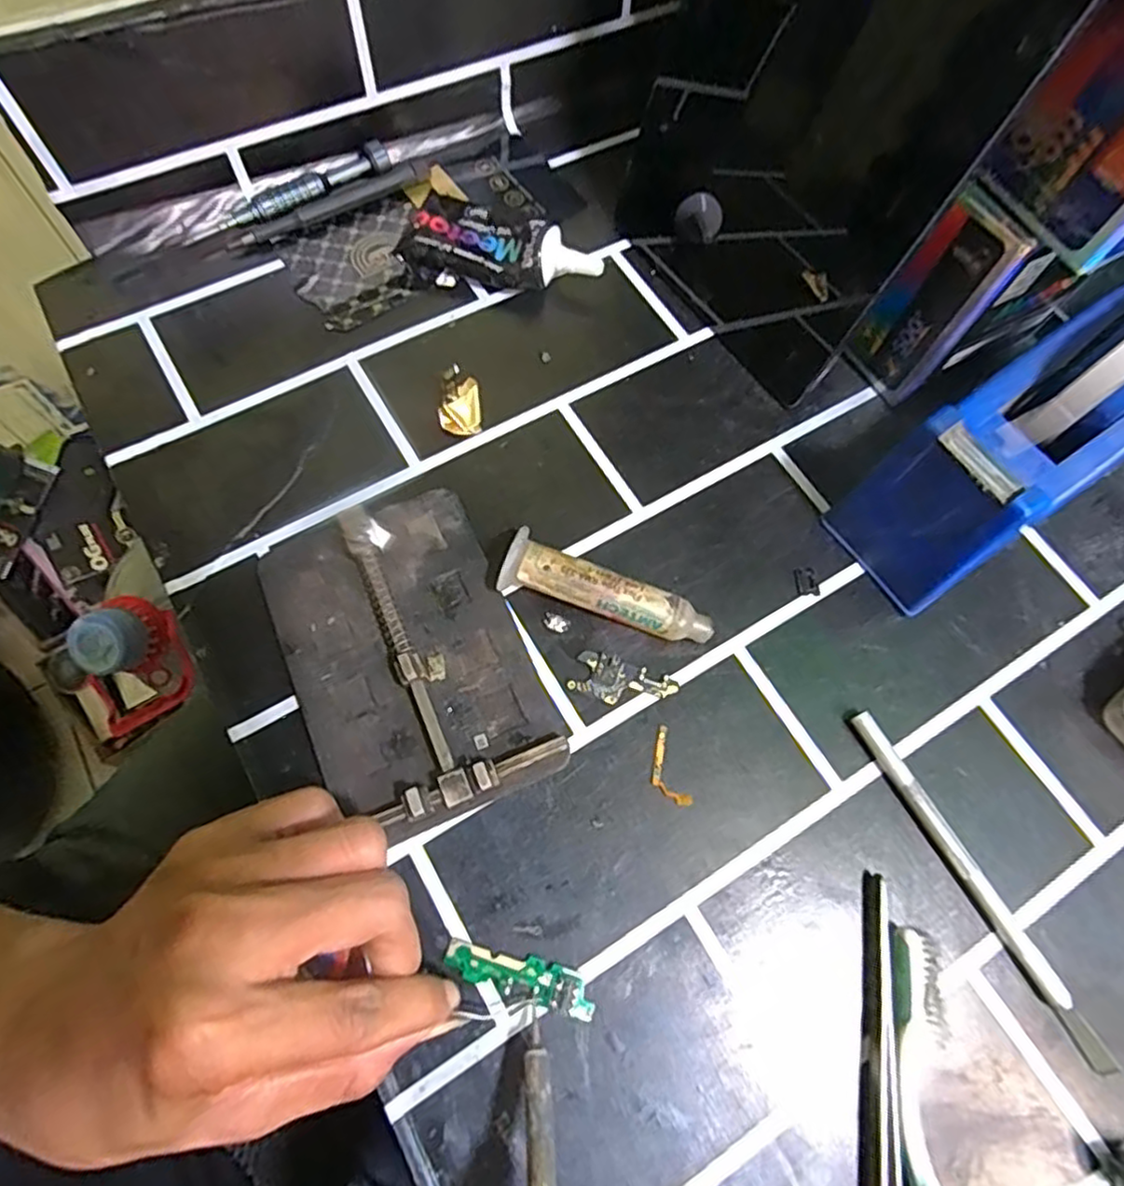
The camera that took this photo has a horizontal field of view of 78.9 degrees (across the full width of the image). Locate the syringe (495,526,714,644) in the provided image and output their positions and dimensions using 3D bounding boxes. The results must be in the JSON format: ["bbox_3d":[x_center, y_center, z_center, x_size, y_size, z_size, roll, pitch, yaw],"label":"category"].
[{"bbox_3d":[0.018,0.003,0.280,0.086,0.024,0.022,21,70,5],"label":"syringe"}]

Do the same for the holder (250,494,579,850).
[{"bbox_3d":[-0.061,0.023,0.268,0.087,0.022,0.129,-23,72,-11],"label":"holder"}]

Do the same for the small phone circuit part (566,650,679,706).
[{"bbox_3d":[0.025,0.037,0.278,0.041,0.004,0.019,21,70,5],"label":"small phone circuit part"}]

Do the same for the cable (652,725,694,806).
[{"bbox_3d":[0.040,0.068,0.266,0.013,0.004,0.032,-15,71,-8],"label":"cable"}]

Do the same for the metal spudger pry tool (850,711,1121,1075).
[{"bbox_3d":[0.153,0.107,0.255,0.009,0.009,0.138,-28,73,-12],"label":"metal spudger pry tool"}]

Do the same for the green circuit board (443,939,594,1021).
[{"bbox_3d":[-0.014,0.134,0.239,0.052,0.004,0.014,16,69,5],"label":"green circuit board"}]

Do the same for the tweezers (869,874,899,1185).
[{"bbox_3d":[0.105,0.175,0.225,0.010,0.009,0.148,7,69,0],"label":"tweezers"}]

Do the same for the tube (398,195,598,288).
[{"bbox_3d":[-0.030,-0.174,0.343,0.095,0.024,0.040,13,69,2],"label":"tube"}]

